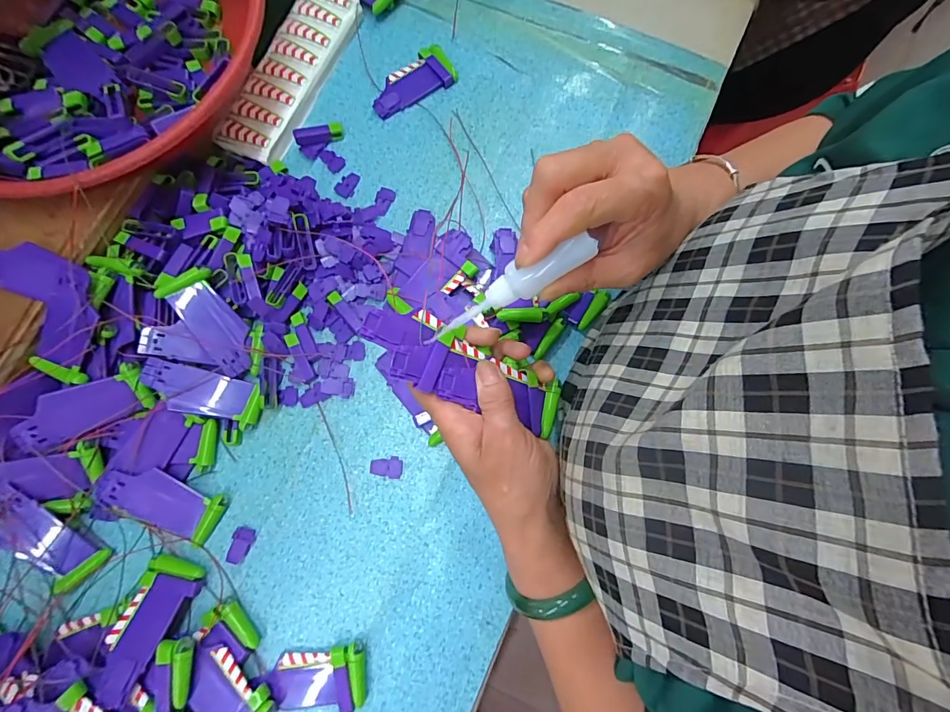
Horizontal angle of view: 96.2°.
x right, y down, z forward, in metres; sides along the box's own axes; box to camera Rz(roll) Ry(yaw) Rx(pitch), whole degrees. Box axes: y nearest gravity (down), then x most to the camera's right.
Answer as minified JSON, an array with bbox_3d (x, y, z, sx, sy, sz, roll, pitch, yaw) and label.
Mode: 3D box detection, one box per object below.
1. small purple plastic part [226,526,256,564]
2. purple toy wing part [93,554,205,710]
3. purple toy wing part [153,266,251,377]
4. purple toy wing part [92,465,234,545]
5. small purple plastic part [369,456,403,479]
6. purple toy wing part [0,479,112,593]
[{"bbox_3d":[-0.187,0.151,0.339,0.017,0.009,0.026,14,78,2],"label":"small purple plastic part"},{"bbox_3d":[-0.240,0.199,0.312,0.043,0.008,0.090,14,58,2],"label":"purple toy wing part"},{"bbox_3d":[-0.215,-0.027,0.350,0.038,0.012,0.088,-32,99,-7],"label":"purple toy wing part"},{"bbox_3d":[-0.246,0.114,0.335,0.090,0.021,0.037,21,79,4],"label":"purple toy wing part"},{"bbox_3d":[-0.074,0.092,0.357,0.027,0.004,0.018,9,78,1],"label":"small purple plastic part"},{"bbox_3d":[-0.331,0.135,0.319,0.096,0.007,0.037,48,70,-17],"label":"purple toy wing part"}]

